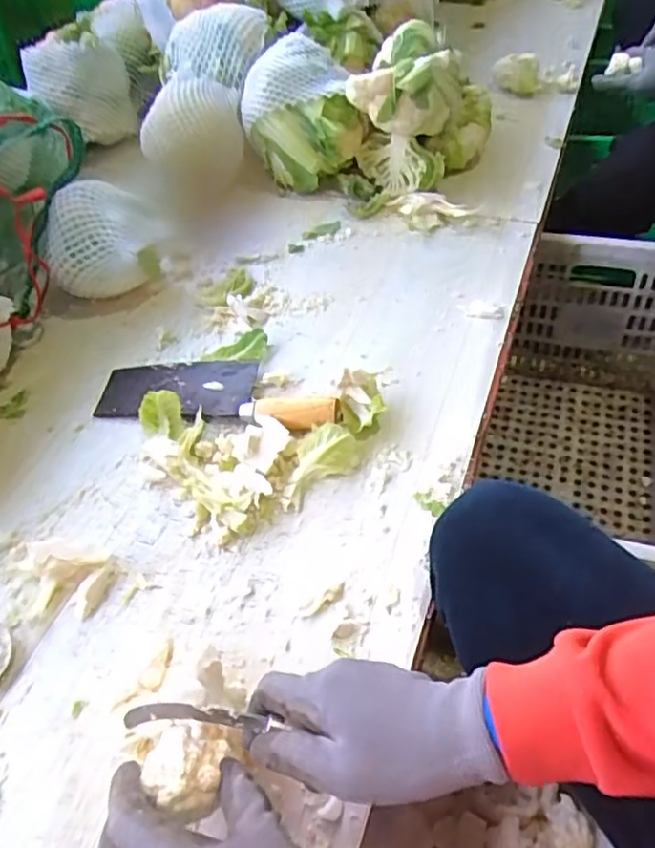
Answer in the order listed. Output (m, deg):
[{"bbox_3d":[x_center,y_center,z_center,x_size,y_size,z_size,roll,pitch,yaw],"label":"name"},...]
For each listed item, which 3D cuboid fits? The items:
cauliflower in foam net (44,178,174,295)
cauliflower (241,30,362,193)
[{"bbox_3d":[-0.269,-0.215,0.799,0.118,0.124,0.128,19,53,23],"label":"cauliflower in foam net"},{"bbox_3d":[-0.033,-0.448,0.949,0.173,0.169,0.148,-4,48,1],"label":"cauliflower"}]

